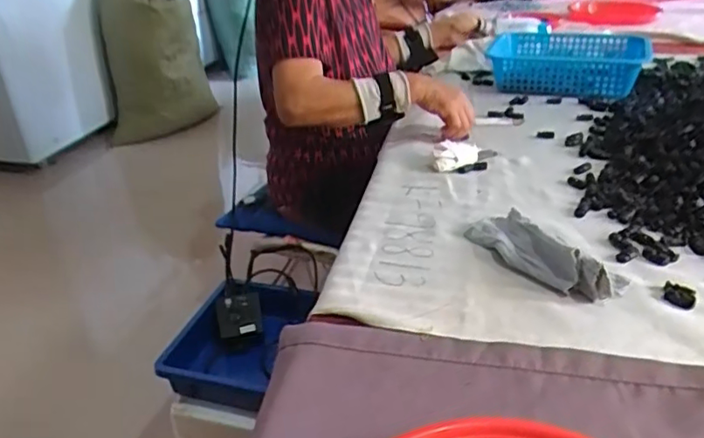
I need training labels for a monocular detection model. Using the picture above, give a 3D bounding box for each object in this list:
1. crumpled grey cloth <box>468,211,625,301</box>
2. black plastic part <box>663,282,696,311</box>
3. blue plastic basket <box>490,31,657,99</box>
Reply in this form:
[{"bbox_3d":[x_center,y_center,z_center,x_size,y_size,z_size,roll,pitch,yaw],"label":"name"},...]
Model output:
[{"bbox_3d":[0.205,0.028,0.636,0.075,0.041,0.182,-22,35,-30],"label":"crumpled grey cloth"},{"bbox_3d":[0.322,0.076,0.573,0.028,0.009,0.029,10,32,22],"label":"black plastic part"},{"bbox_3d":[0.434,-0.320,1.186,0.294,0.068,0.236,9,32,20],"label":"blue plastic basket"}]

